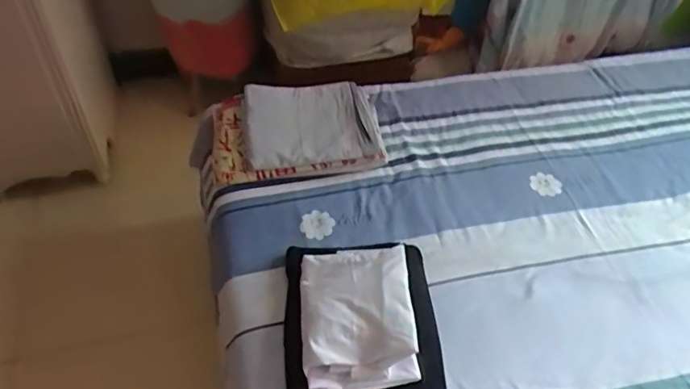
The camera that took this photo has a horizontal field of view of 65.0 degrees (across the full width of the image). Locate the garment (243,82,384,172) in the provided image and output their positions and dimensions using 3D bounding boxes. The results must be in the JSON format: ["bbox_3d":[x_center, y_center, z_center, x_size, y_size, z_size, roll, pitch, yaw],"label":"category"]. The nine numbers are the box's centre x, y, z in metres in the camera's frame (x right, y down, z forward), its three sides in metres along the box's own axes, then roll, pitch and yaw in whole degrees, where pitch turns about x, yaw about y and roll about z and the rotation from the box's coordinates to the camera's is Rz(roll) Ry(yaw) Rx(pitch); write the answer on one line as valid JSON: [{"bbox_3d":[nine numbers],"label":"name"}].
[{"bbox_3d":[-0.082,-0.181,1.285,0.311,0.098,0.235,-6,50,-11],"label":"garment"}]

